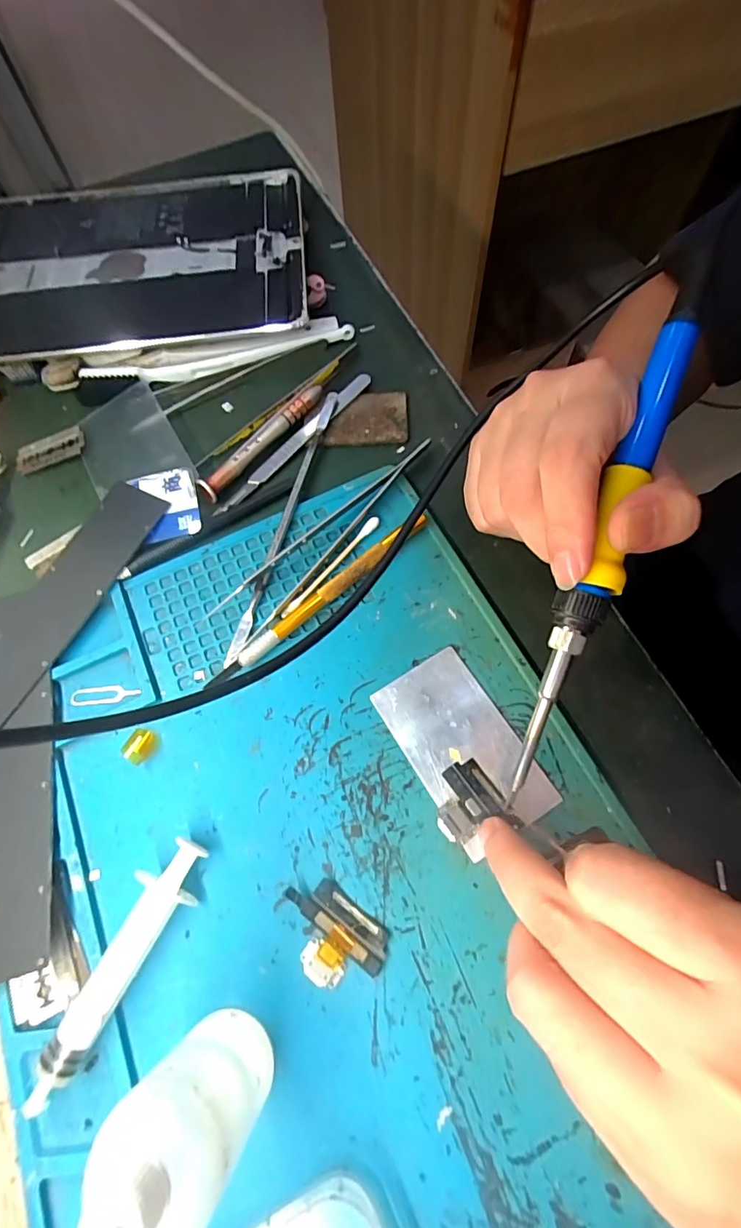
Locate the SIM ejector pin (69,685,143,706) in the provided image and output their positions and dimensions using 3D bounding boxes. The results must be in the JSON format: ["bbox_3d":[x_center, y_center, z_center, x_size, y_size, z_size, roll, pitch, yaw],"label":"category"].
[{"bbox_3d":[-0.125,0.037,0.230,0.032,0.004,0.008,-7,68,-1],"label":"SIM ejector pin"}]

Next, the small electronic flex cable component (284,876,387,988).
[{"bbox_3d":[-0.016,0.123,0.188,0.041,0.005,0.028,36,73,15],"label":"small electronic flex cable component"}]

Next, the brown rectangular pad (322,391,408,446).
[{"bbox_3d":[-0.003,-0.115,0.284,0.047,0.004,0.035,-1,68,2],"label":"brown rectangular pad"}]

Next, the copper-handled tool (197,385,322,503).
[{"bbox_3d":[-0.061,-0.099,0.278,0.011,0.008,0.092,37,73,15],"label":"copper-handled tool"}]

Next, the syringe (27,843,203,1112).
[{"bbox_3d":[-0.093,0.128,0.183,0.023,0.019,0.088,31,72,13],"label":"syringe"}]

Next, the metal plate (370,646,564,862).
[{"bbox_3d":[0.040,0.056,0.214,0.046,0.004,0.079,-31,70,-10],"label":"metal plate"}]

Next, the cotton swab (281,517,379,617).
[{"bbox_3d":[-0.019,-0.024,0.247,0.006,0.004,0.070,36,73,15],"label":"cotton swab"}]

